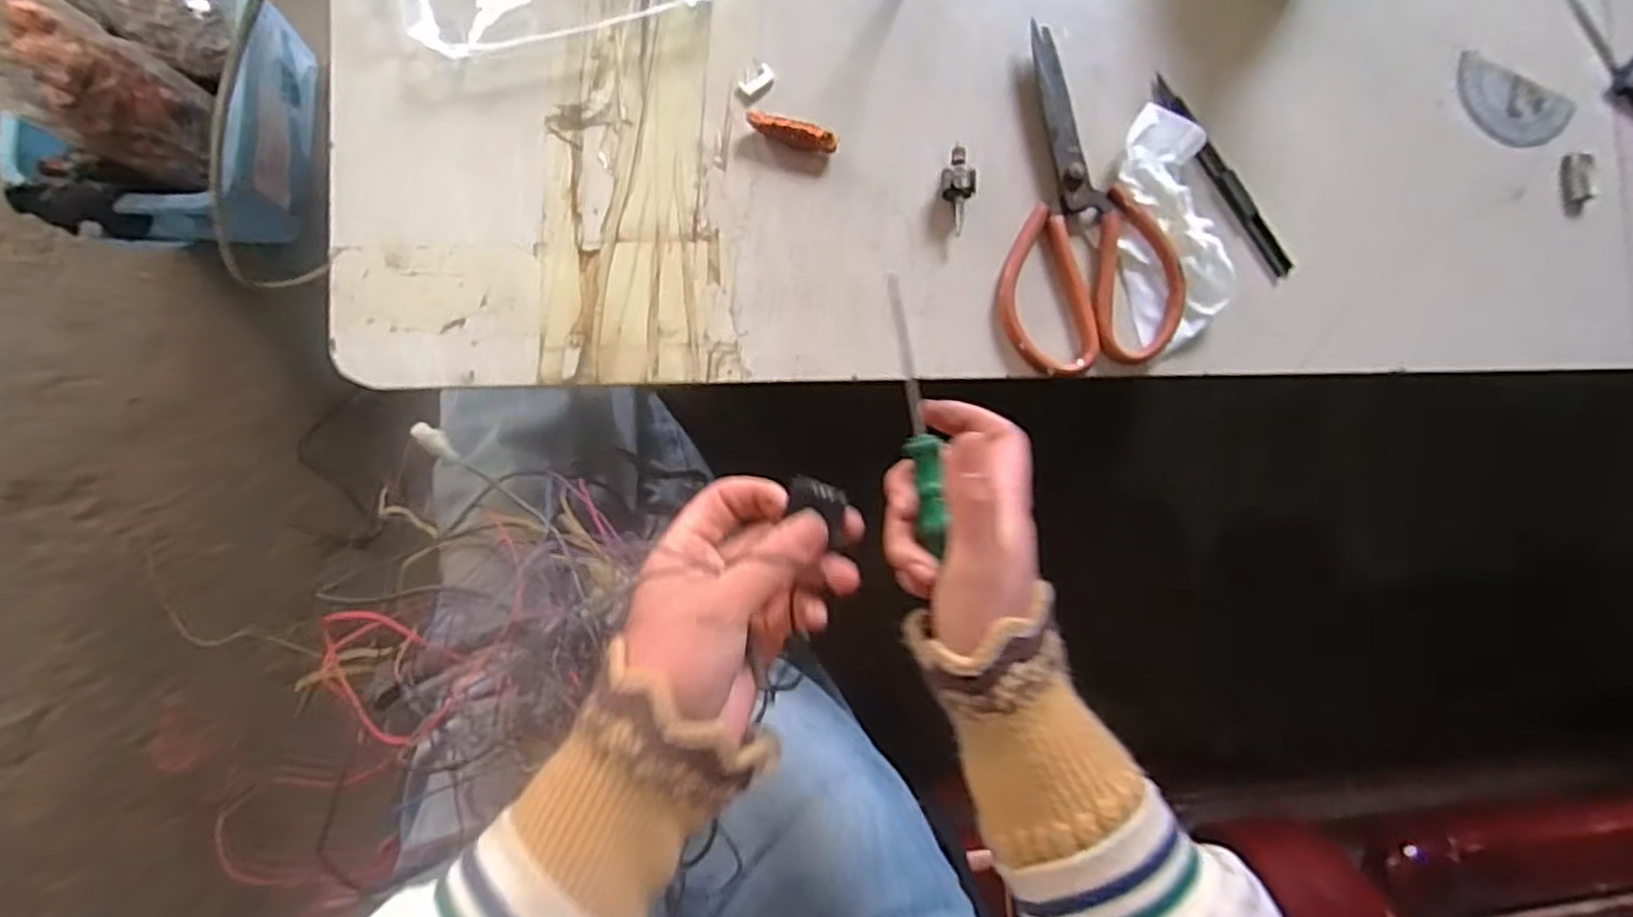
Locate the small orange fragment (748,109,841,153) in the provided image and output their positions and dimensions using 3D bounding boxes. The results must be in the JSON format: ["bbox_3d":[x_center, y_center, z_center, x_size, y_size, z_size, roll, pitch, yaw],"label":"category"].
[{"bbox_3d":[-0.014,-0.185,0.436,0.051,0.015,0.010,16,87,-4],"label":"small orange fragment"}]

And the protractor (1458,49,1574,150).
[{"bbox_3d":[0.441,-0.224,0.487,0.076,0.004,0.044,27,89,1],"label":"protractor"}]

